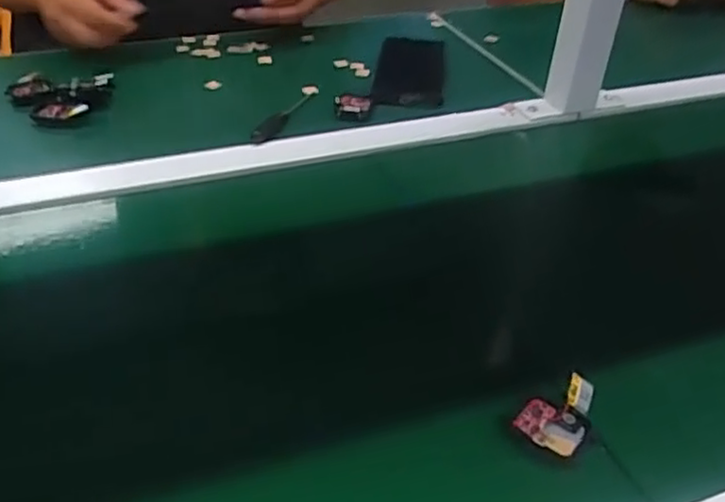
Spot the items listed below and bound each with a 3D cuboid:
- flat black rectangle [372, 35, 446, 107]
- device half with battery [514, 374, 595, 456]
[{"bbox_3d":[0.057,-0.210,0.794,0.076,0.005,0.170,6,38,3],"label":"flat black rectangle"},{"bbox_3d":[0.119,0.097,0.408,0.054,0.018,0.036,-30,49,-35],"label":"device half with battery"}]

